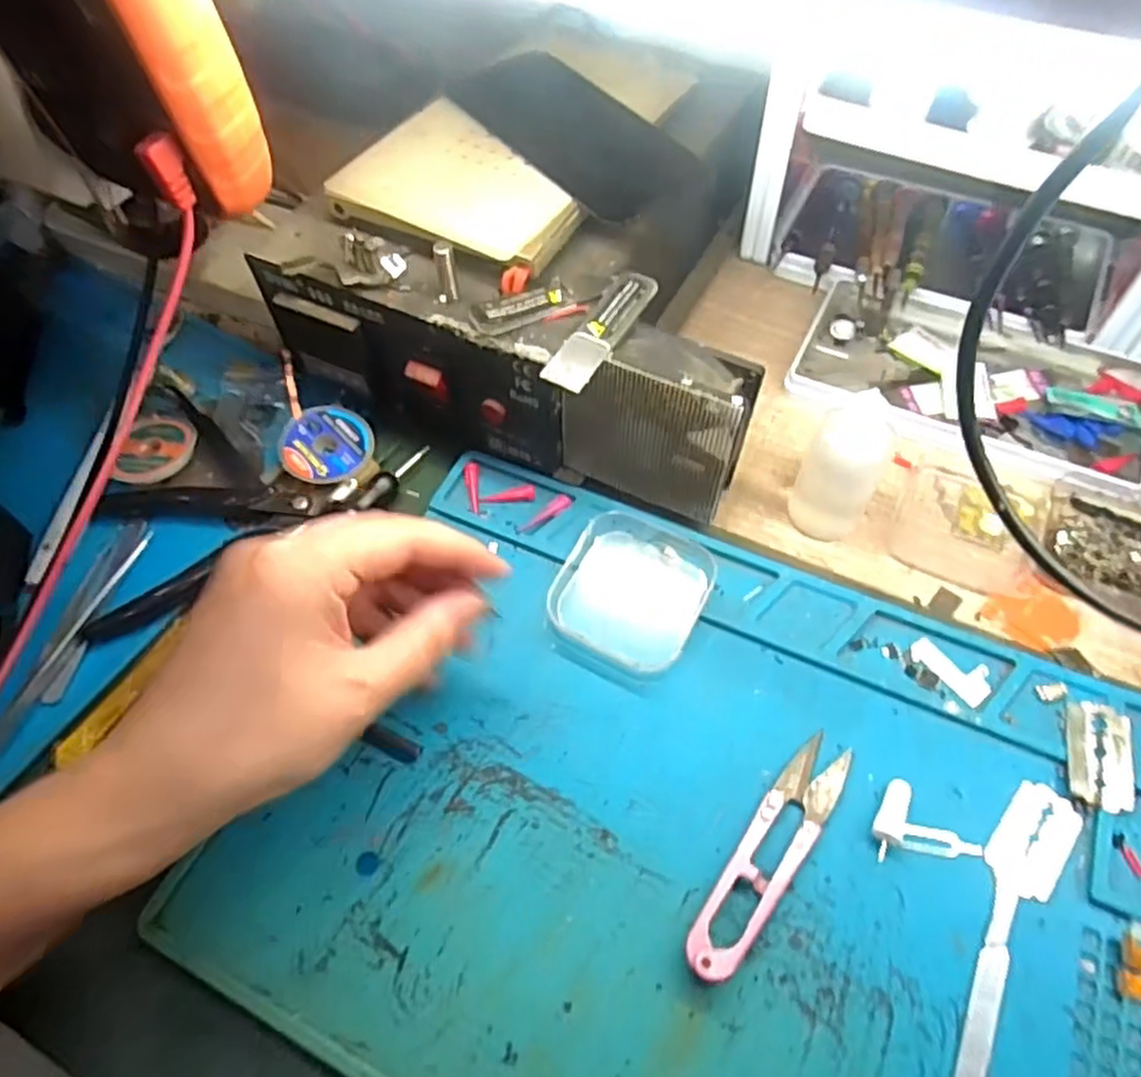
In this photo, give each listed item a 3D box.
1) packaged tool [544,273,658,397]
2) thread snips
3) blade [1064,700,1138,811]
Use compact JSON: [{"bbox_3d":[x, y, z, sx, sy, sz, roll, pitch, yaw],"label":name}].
[{"bbox_3d":[0.013,-0.086,0.312,0.018,0.007,0.067,27,63,18],"label":"packaged tool"},{"bbox_3d":[0.075,0.115,0.278,0.022,0.011,0.100,31,64,20],"label":"thread snips"},{"bbox_3d":[0.208,0.085,0.294,0.024,0.004,0.041,12,57,16],"label":"blade"}]

